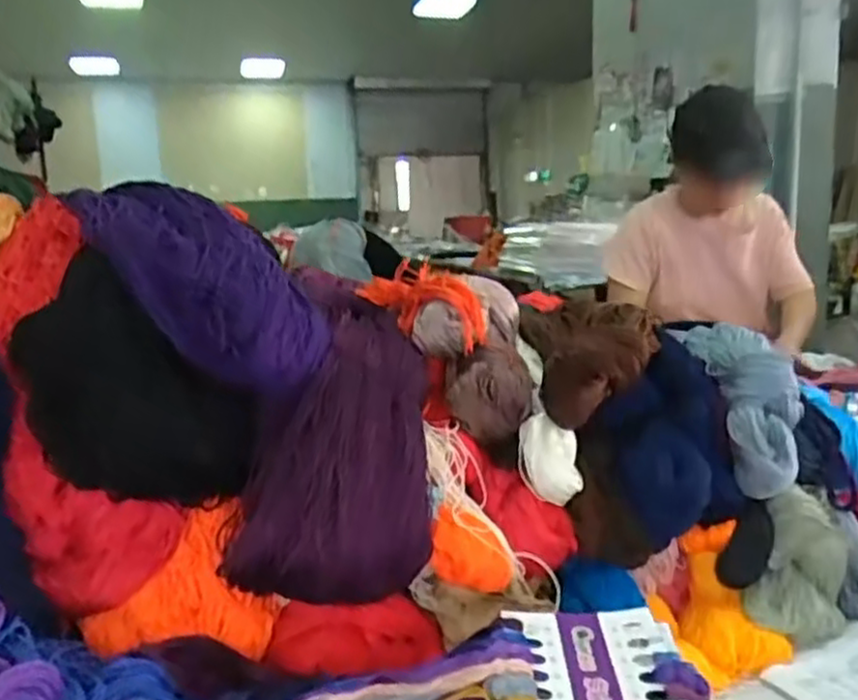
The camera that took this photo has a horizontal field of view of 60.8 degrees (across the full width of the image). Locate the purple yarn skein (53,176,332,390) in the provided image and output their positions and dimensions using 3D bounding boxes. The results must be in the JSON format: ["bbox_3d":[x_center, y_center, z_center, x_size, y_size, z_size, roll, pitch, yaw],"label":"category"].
[{"bbox_3d":[-0.180,-0.069,0.548,0.258,0.057,0.095,39,31,28],"label":"purple yarn skein"}]

